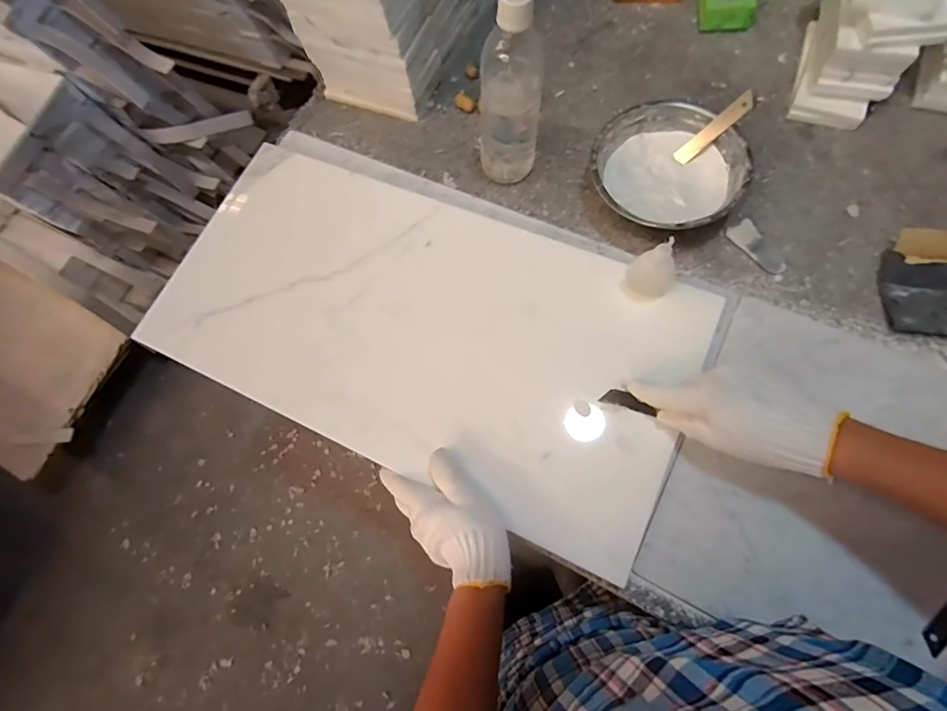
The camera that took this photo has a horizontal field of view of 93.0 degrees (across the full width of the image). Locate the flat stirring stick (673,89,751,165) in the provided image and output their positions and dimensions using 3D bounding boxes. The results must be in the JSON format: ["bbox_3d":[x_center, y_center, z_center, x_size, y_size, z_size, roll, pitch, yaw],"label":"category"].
[{"bbox_3d":[0.267,-0.251,0.501,0.005,0.088,0.019,-21,75,-51],"label":"flat stirring stick"}]

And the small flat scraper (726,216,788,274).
[{"bbox_3d":[0.314,-0.119,0.495,0.027,0.006,0.069,-32,71,-2],"label":"small flat scraper"}]

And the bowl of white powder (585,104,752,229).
[{"bbox_3d":[0.213,-0.201,0.503,0.156,0.050,0.158,-2,72,8],"label":"bowl of white powder"}]

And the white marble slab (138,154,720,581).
[{"bbox_3d":[-0.068,-0.045,0.507,0.592,0.022,0.312,24,76,14],"label":"white marble slab"}]

